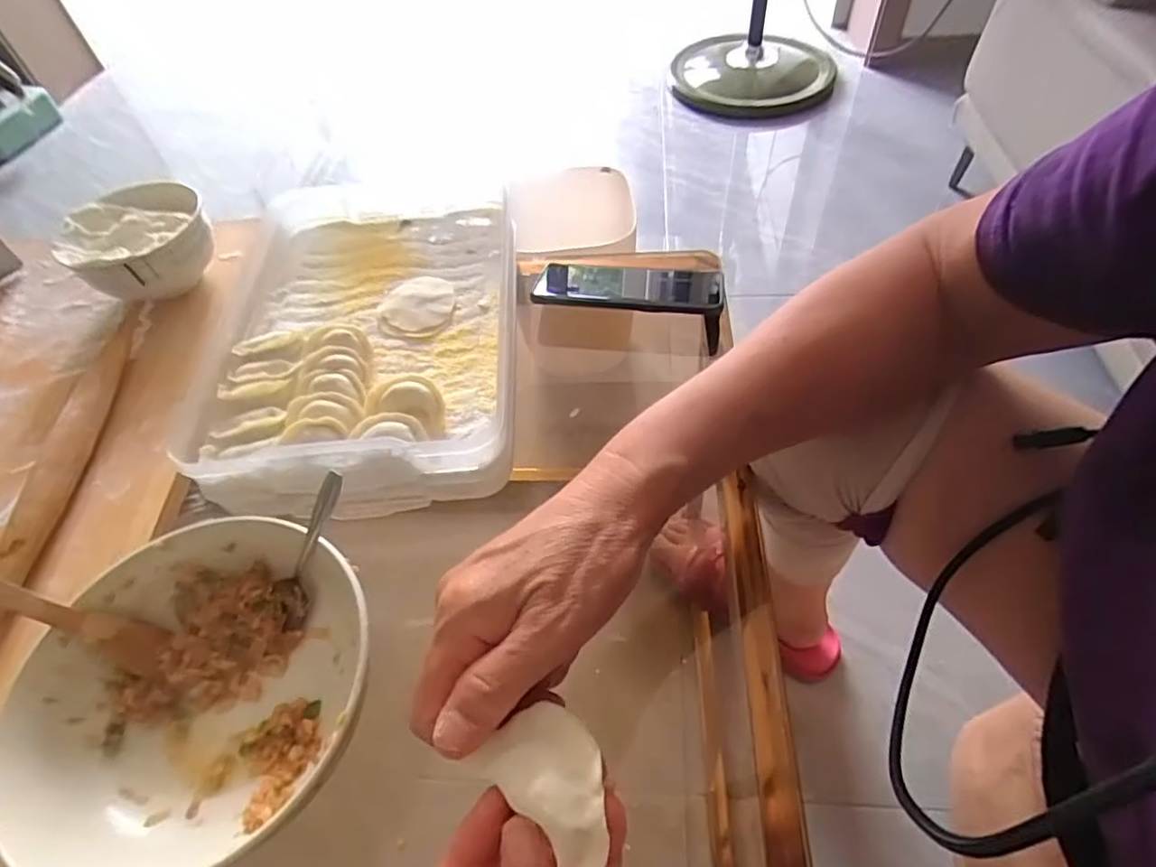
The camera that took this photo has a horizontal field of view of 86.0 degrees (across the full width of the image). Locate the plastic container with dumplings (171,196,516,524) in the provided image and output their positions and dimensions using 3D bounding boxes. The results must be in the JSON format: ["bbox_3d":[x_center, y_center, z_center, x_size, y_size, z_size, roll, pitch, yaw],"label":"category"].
[{"bbox_3d":[-0.175,-0.101,0.513,0.245,0.062,0.347,-5,53,1],"label":"plastic container with dumplings"}]

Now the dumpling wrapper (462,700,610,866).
[{"bbox_3d":[-0.009,0.120,0.213,0.038,0.014,0.053,-36,58,-20],"label":"dumpling wrapper"}]

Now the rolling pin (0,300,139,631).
[{"bbox_3d":[-0.381,0.004,0.462,0.031,0.029,0.315,-8,53,-1],"label":"rolling pin"}]

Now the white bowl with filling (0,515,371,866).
[{"bbox_3d":[-0.199,0.138,0.336,0.173,0.061,0.167,-3,53,3],"label":"white bowl with filling"}]

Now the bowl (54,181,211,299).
[{"bbox_3d":[-0.396,-0.174,0.567,0.116,0.054,0.122,-3,53,3],"label":"bowl"}]

